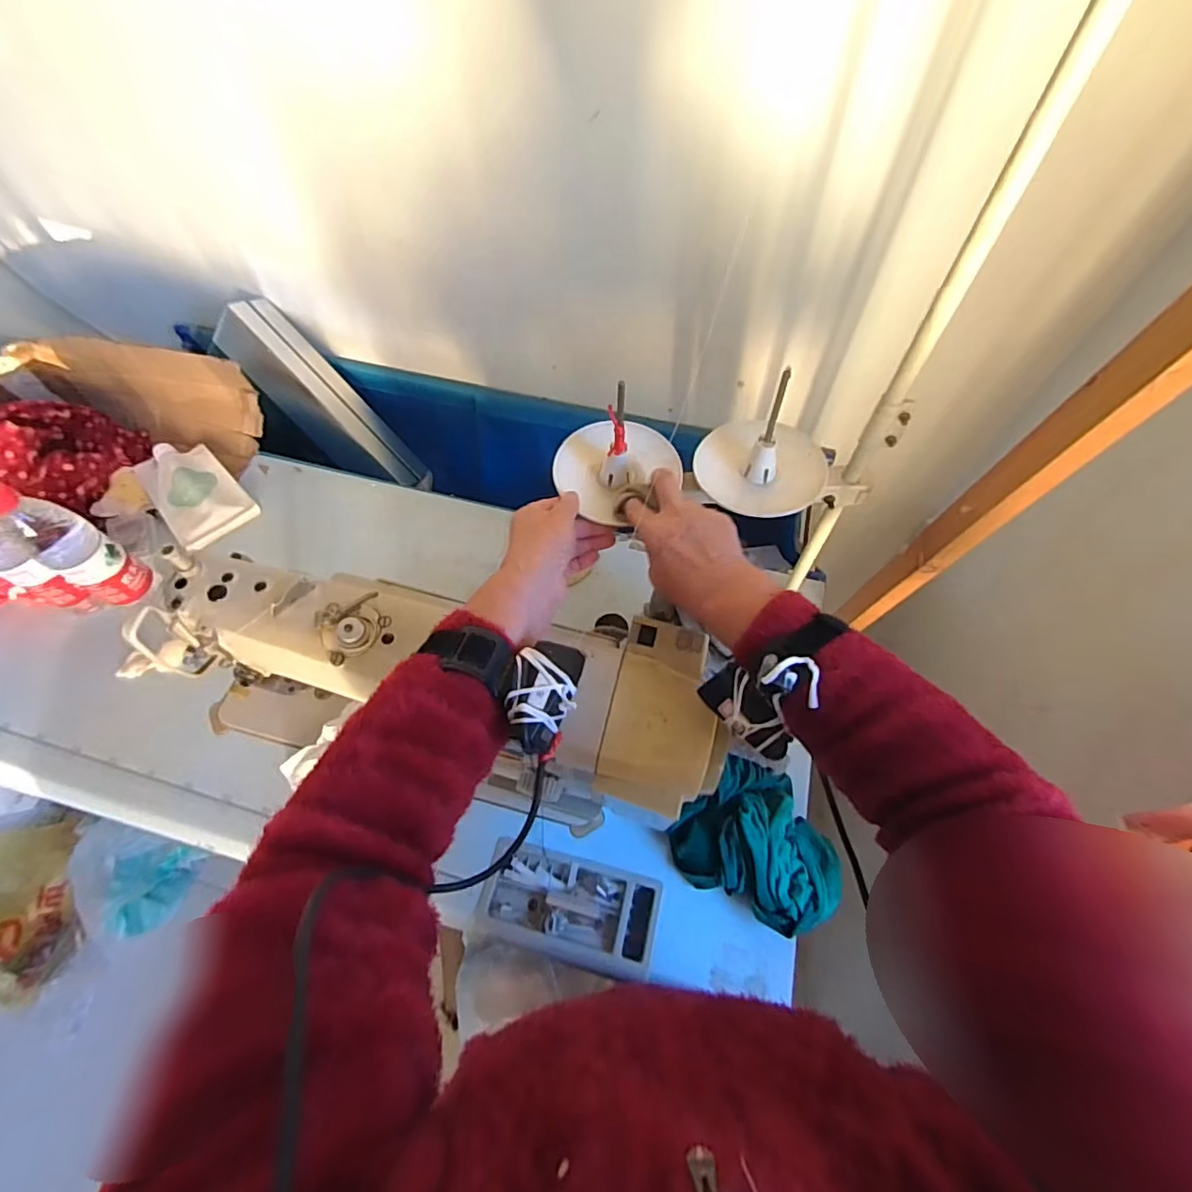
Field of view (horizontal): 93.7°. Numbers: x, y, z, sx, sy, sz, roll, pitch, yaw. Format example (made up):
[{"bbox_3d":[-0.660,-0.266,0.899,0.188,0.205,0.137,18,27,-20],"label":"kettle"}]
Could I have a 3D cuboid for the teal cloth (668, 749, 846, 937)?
[{"bbox_3d":[0.177,0.249,0.584,0.172,0.054,0.147,25,64,12],"label":"teal cloth"}]

